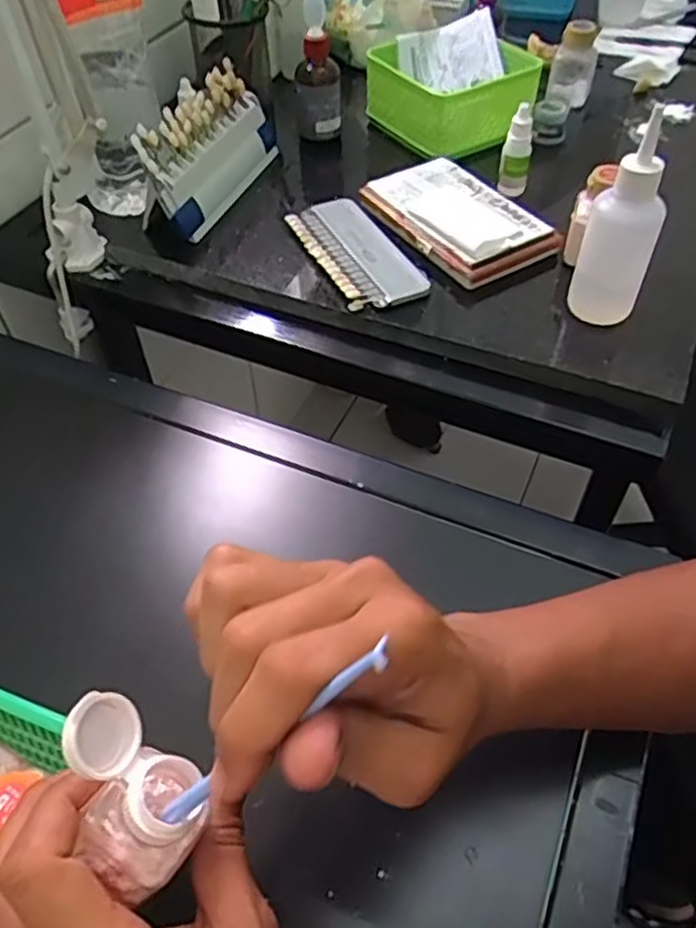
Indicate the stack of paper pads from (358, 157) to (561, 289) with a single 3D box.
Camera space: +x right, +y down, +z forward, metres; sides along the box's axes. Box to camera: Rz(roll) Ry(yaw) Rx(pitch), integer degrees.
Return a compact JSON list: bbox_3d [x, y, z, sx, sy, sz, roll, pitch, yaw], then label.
[{"bbox_3d":[0.093,-0.207,0.590,0.098,0.022,0.149,-26,55,-19],"label":"stack of paper pads"}]

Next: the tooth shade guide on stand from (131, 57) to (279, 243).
[{"bbox_3d":[-0.116,-0.272,0.617,0.041,0.088,0.176,19,53,15],"label":"tooth shade guide on stand"}]

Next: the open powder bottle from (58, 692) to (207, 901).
[{"bbox_3d":[-0.080,0.119,0.258,0.051,0.055,0.042,30,57,23],"label":"open powder bottle"}]

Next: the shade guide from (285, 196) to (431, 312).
[{"bbox_3d":[0.004,-0.173,0.578,0.064,0.009,0.150,-21,54,-16],"label":"shade guide"}]

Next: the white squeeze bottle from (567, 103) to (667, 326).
[{"bbox_3d":[0.187,-0.160,0.486,0.049,0.128,0.054,18,53,15],"label":"white squeeze bottle"}]

